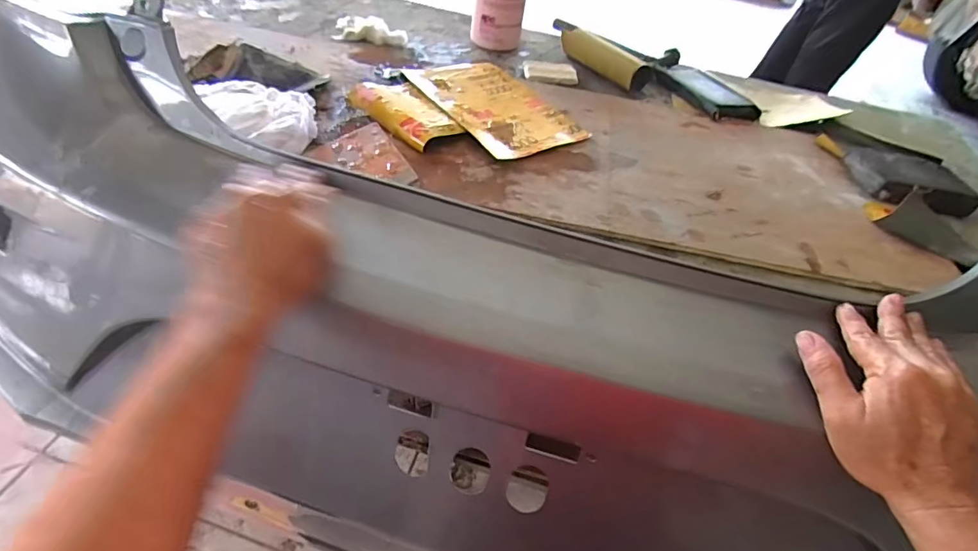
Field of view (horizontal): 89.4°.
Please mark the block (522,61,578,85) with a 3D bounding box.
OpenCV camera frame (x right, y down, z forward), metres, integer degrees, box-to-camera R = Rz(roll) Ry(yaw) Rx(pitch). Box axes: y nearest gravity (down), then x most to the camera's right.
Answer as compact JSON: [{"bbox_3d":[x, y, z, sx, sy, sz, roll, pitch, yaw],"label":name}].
[{"bbox_3d":[0.088,-0.287,0.700,0.077,0.013,0.042,5,45,-5],"label":"block"}]

